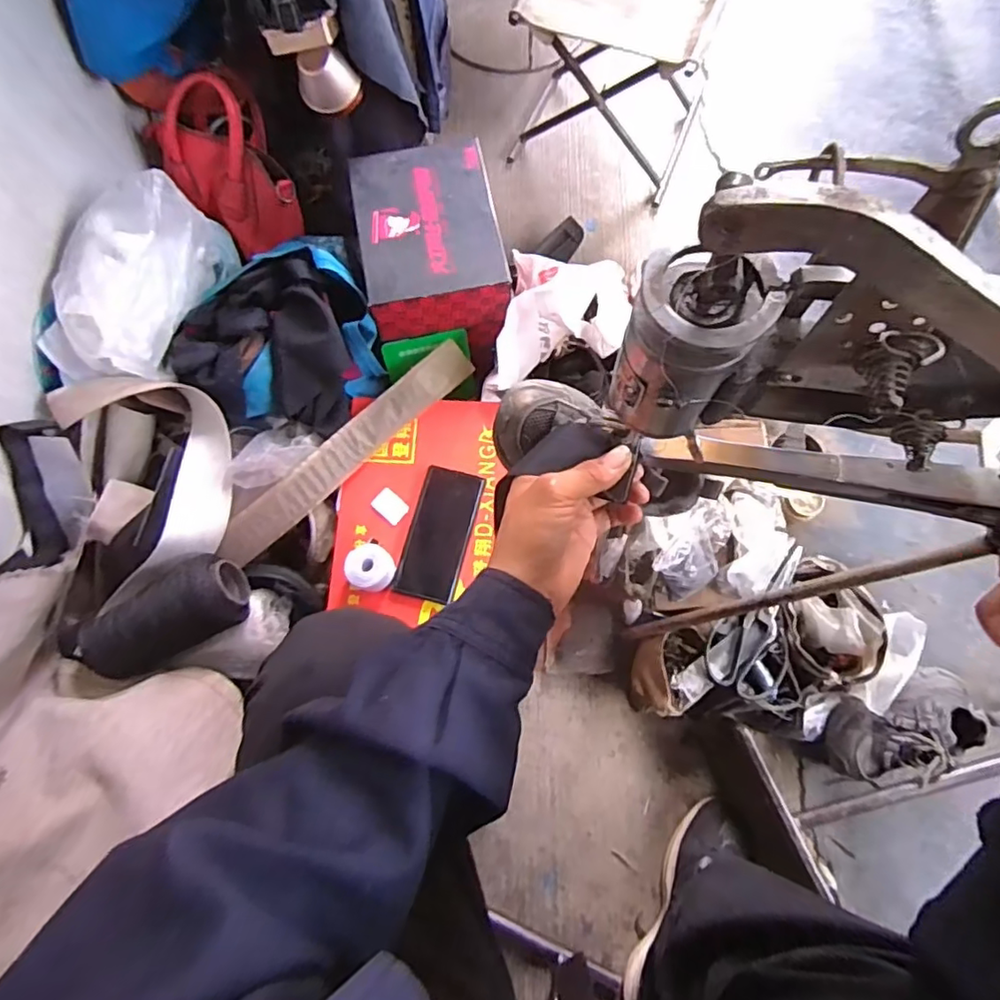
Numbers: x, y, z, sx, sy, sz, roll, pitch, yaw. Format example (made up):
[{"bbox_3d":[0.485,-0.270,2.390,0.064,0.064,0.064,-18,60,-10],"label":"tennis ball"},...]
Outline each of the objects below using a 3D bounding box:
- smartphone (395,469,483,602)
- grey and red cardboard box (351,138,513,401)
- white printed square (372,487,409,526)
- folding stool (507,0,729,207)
[{"bbox_3d":[-0.074,0.043,0.744,0.079,0.009,0.161,19,82,-20],"label":"smartphone"},{"bbox_3d":[-0.085,-0.311,0.785,0.164,0.148,0.234,-9,75,-1],"label":"grey and red cardboard box"},{"bbox_3d":[-0.136,0.008,0.735,0.041,0.006,0.032,40,79,11],"label":"white printed square"},{"bbox_3d":[0.180,-0.670,0.901,0.268,0.232,0.235,28,77,9],"label":"folding stool"}]

